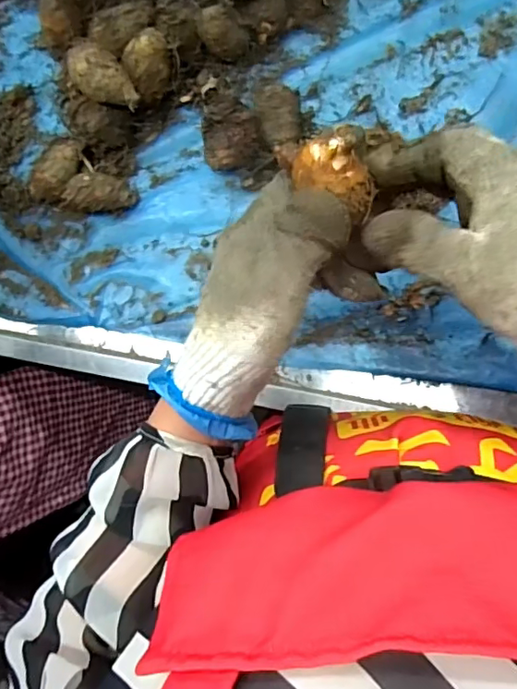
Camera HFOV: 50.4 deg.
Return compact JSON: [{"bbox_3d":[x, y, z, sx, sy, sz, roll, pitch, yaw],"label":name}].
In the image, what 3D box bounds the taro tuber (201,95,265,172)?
[{"bbox_3d":[-0.022,-0.182,0.476,0.049,0.042,0.061,-2,87,9],"label":"taro tuber"}]

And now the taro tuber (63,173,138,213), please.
[{"bbox_3d":[-0.148,-0.138,0.504,0.065,0.033,0.034,-2,87,9],"label":"taro tuber"}]

